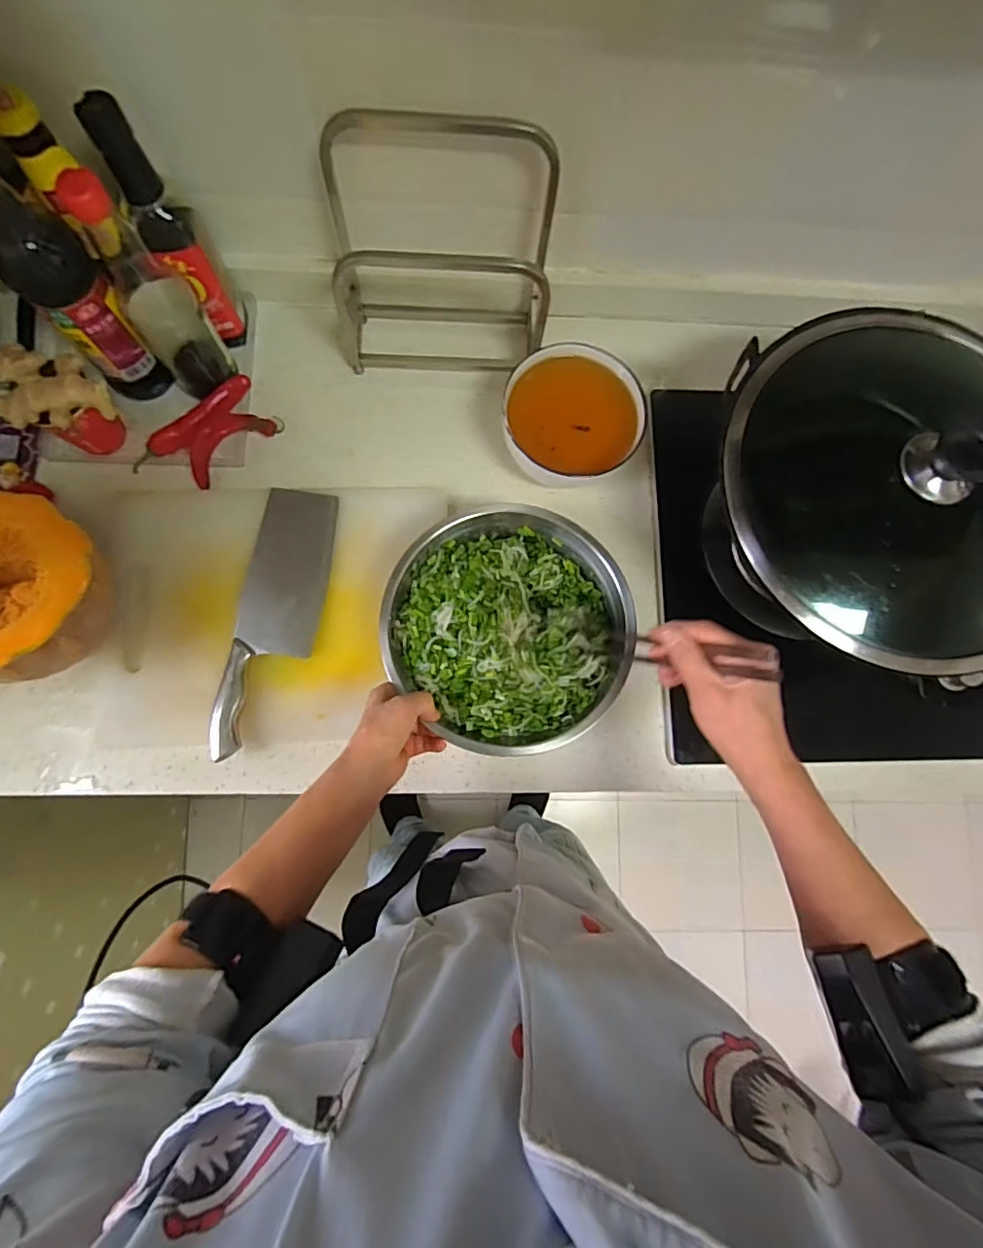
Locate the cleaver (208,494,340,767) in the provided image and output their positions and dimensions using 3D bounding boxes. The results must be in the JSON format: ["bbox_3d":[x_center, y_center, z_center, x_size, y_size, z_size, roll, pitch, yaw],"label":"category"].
[{"bbox_3d":[-0.229,-0.005,0.603,0.084,0.025,0.290,8,81,-2],"label":"cleaver"}]

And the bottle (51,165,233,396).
[{"bbox_3d":[-0.326,-0.315,0.536,0.069,0.230,0.068,-37,85,-8],"label":"bottle"}]

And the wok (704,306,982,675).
[{"bbox_3d":[0.391,-0.125,0.542,0.345,0.180,0.335,1,81,-4],"label":"wok"}]

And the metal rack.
[{"bbox_3d":[-0.054,-0.393,0.593,0.229,0.205,0.147,0,81,-4],"label":"metal rack"}]

